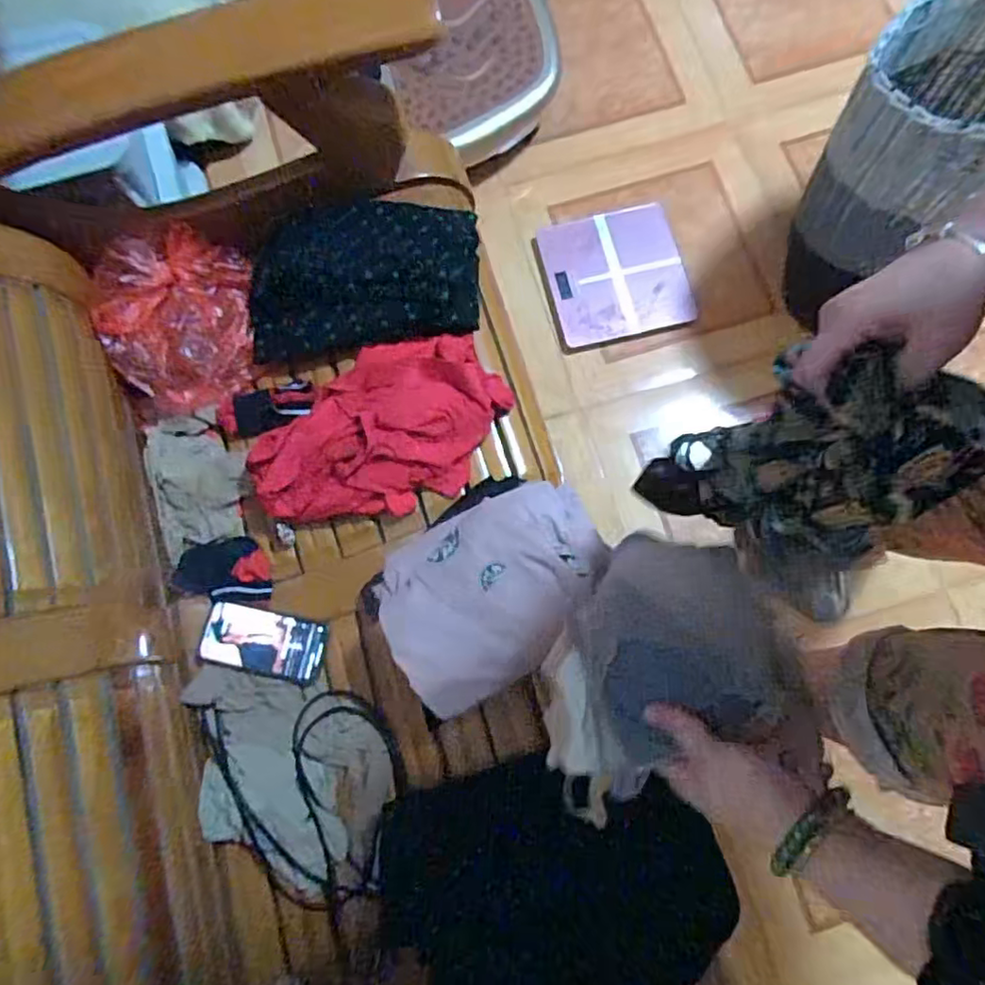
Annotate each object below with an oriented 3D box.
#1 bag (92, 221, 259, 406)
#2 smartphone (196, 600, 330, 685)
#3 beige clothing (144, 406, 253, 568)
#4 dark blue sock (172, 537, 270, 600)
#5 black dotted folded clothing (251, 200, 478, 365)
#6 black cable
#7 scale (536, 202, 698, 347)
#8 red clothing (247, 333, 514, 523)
[{"bbox_3d":[-0.416,-0.234,0.829,0.164,0.100,0.211,-7,77,0],"label":"bag"},{"bbox_3d":[-0.287,0.188,0.792,0.150,0.011,0.078,10,76,4],"label":"smartphone"},{"bbox_3d":[-0.388,-0.020,0.840,0.123,0.026,0.179,-20,76,-4],"label":"beige clothing"},{"bbox_3d":[-0.347,0.098,0.818,0.113,0.024,0.082,-2,76,1],"label":"dark blue sock"},{"bbox_3d":[-0.172,-0.294,0.842,0.297,0.067,0.200,-2,76,1],"label":"black dotted folded clothing"},{"bbox_3d":[-0.206,0.335,0.744,0.188,0.028,0.271,-31,77,-6],"label":"black cable"},{"bbox_3d":[0.232,-0.415,1.180,0.251,0.013,0.253,-13,76,-2],"label":"scale"},{"bbox_3d":[-0.143,-0.073,0.788,0.324,0.056,0.196,-30,77,-6],"label":"red clothing"}]

